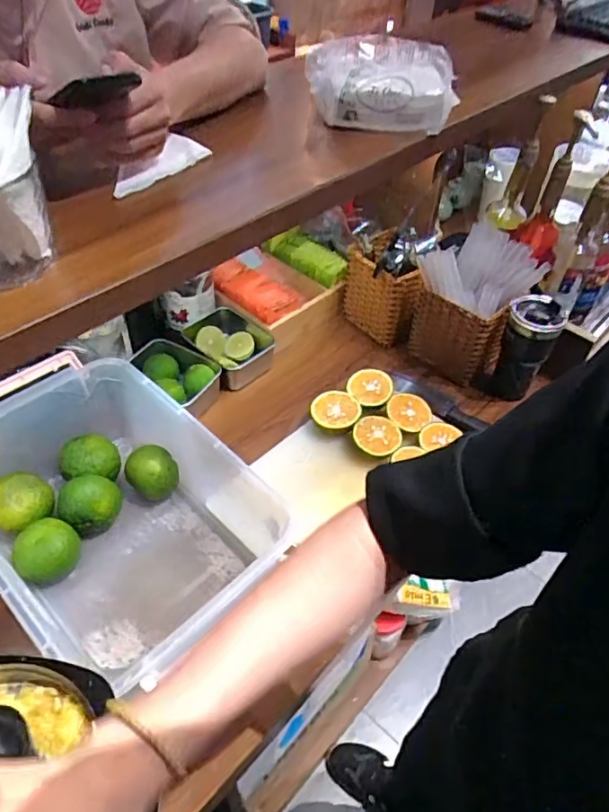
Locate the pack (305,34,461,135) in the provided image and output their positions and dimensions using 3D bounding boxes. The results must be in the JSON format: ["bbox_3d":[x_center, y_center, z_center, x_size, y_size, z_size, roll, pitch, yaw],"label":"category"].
[{"bbox_3d":[0.103,-0.439,0.752,0.194,0.082,0.117,4,47,-1],"label":"pack"}]

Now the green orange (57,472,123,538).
[{"bbox_3d":[-0.260,0.125,0.684,0.061,0.067,0.067,2,47,-2],"label":"green orange"}]

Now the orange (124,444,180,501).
[{"bbox_3d":[-0.199,0.091,0.728,0.055,0.069,0.060,2,47,-2],"label":"orange"}]

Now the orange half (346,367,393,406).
[{"bbox_3d":[0.099,-0.021,0.850,0.066,0.035,0.072,2,47,-2],"label":"orange half"}]

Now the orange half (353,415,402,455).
[{"bbox_3d":[0.103,0.044,0.784,0.068,0.028,0.064,8,48,4],"label":"orange half"}]

